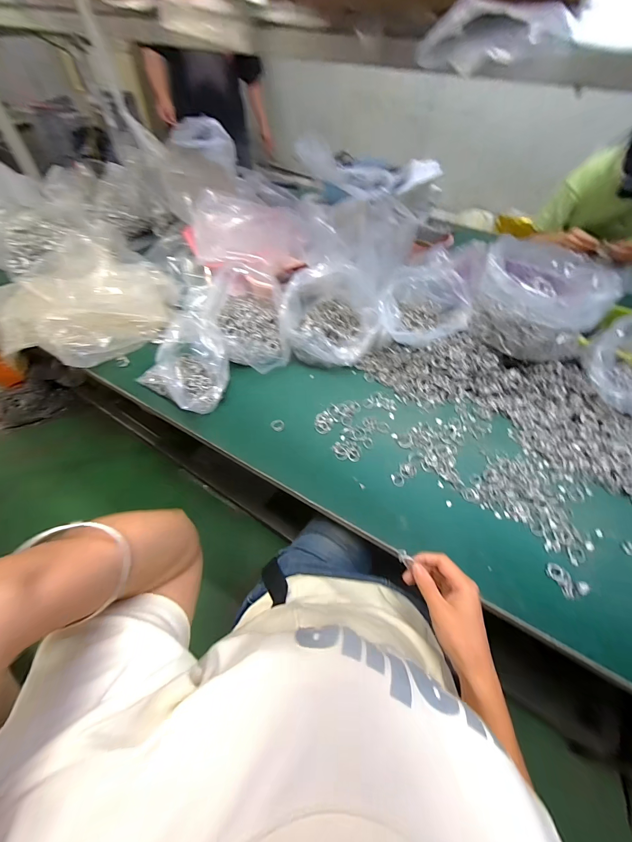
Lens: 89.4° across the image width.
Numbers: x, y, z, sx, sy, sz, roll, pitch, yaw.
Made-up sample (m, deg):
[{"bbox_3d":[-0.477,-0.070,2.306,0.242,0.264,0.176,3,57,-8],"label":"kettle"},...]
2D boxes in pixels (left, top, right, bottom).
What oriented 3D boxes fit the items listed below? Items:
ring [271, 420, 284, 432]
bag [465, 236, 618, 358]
[{"bbox_3d":[-0.071,0.008,0.592,0.026,0.007,0.024,1,52,-1],"label":"ring"},{"bbox_3d":[0.383,-0.210,0.570,0.189,0.131,0.138,23,55,15],"label":"bag"}]

